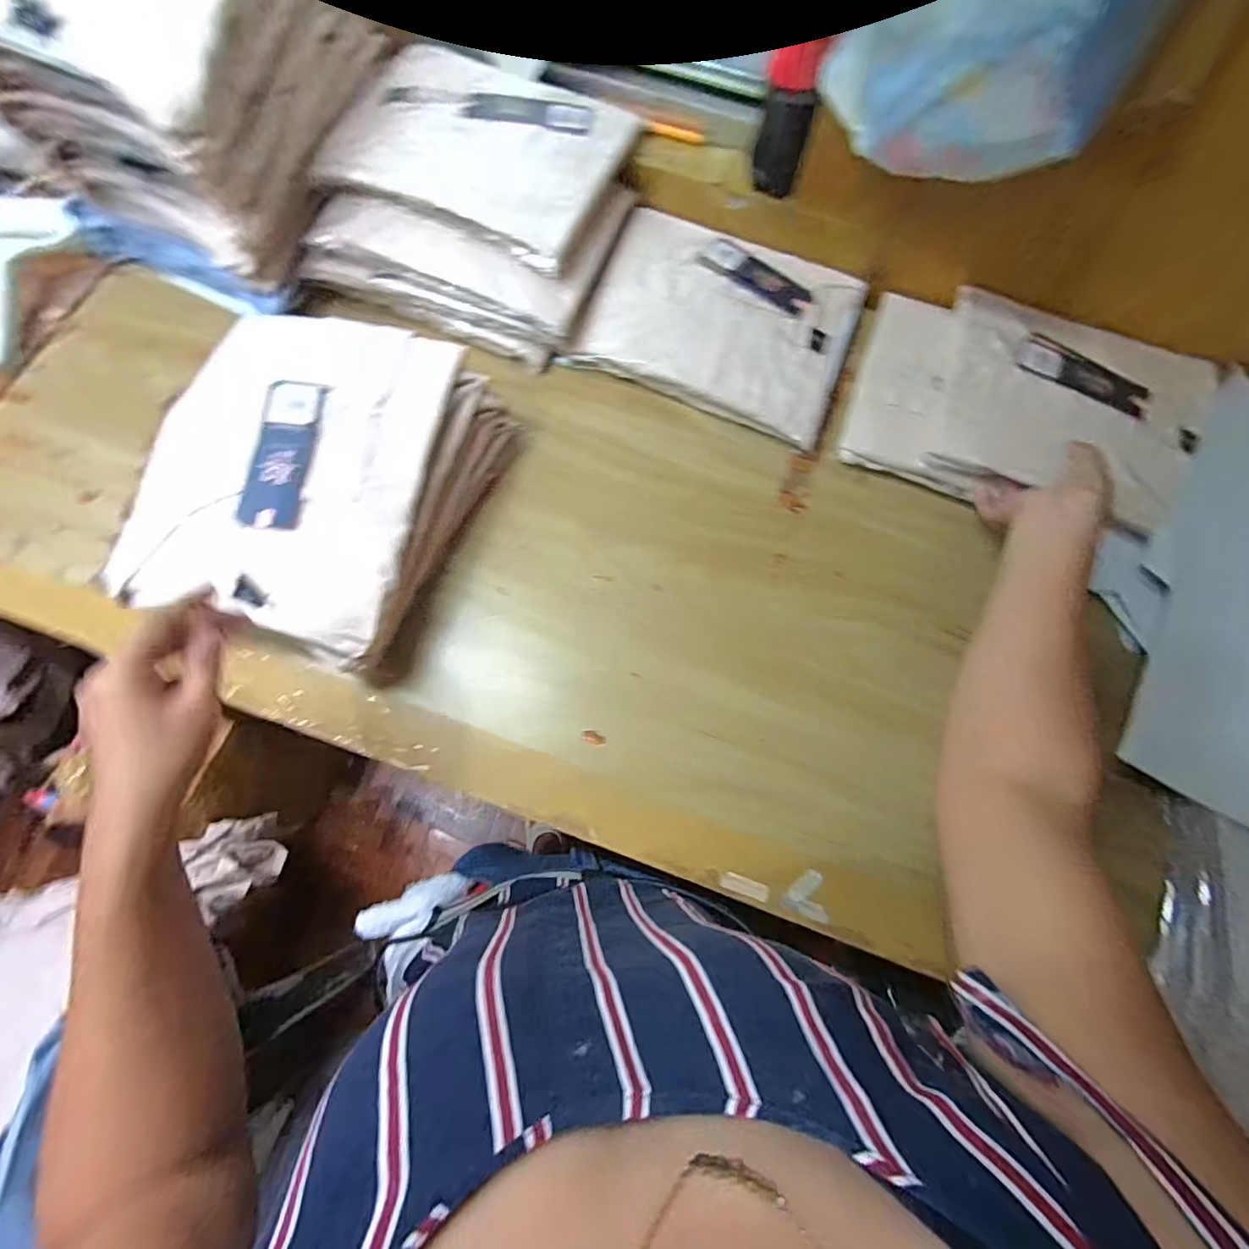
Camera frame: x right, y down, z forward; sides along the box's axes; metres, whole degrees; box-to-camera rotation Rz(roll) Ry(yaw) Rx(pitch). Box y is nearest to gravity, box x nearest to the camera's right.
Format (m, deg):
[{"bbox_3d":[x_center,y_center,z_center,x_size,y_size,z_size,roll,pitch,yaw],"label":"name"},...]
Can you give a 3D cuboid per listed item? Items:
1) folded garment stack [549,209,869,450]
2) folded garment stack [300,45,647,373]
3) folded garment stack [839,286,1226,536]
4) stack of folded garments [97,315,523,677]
[{"bbox_3d":[0.102,-0.309,0.531,0.256,0.020,0.207,22,74,4],"label":"folded garment stack"},{"bbox_3d":[-0.141,-0.423,0.523,0.266,0.080,0.262,18,74,3],"label":"folded garment stack"},{"bbox_3d":[0.375,-0.207,0.492,0.295,0.053,0.213,19,77,4],"label":"folded garment stack"},{"bbox_3d":[-0.251,-0.119,0.440,0.220,0.075,0.267,23,77,5],"label":"stack of folded garments"}]

